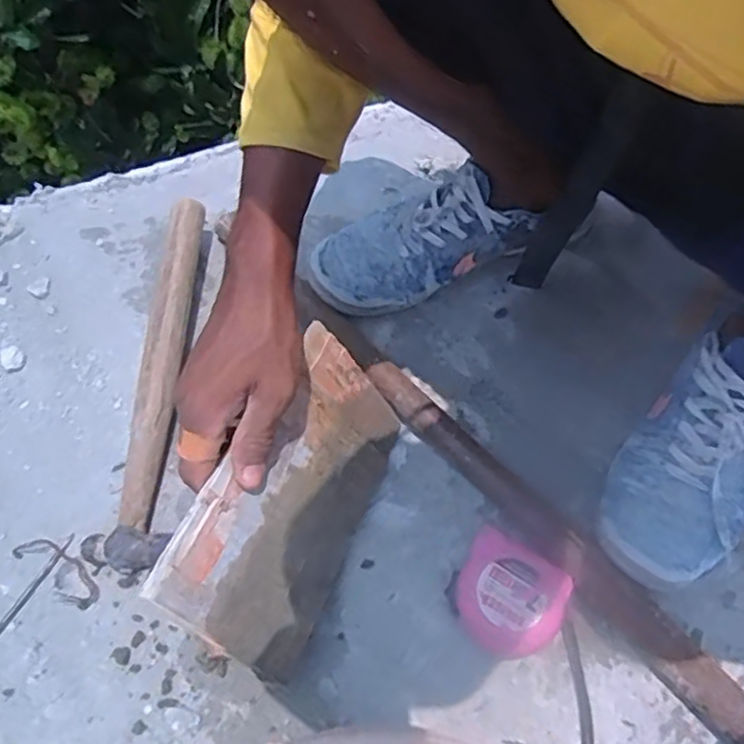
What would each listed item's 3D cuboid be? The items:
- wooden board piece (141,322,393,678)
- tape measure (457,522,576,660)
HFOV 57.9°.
[{"bbox_3d":[-0.051,0.086,0.475,0.010,0.132,0.220,-5,46,40],"label":"wooden board piece"},{"bbox_3d":[0.099,0.167,0.493,0.076,0.041,0.077,26,67,14],"label":"tape measure"}]

